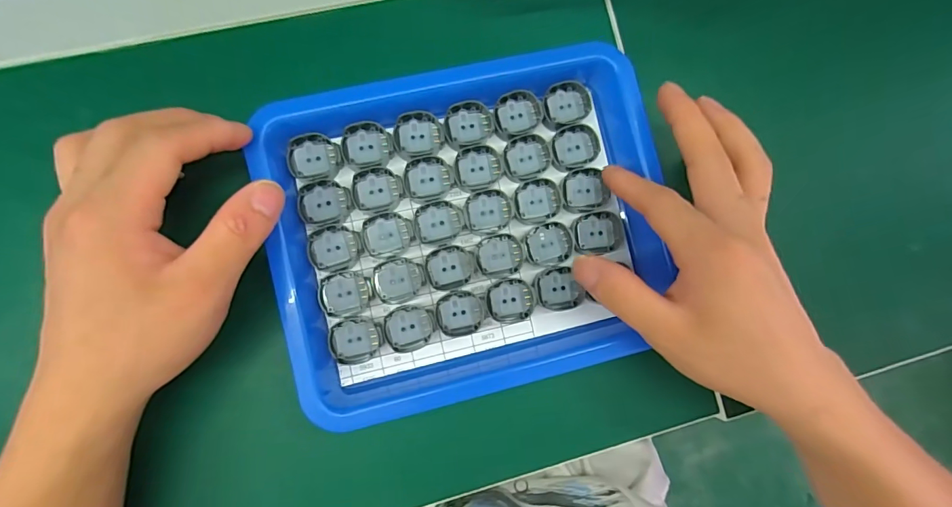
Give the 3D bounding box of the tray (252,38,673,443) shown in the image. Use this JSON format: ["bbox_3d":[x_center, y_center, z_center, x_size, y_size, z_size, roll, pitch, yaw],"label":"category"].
[{"bbox_3d":[-0.002,-0.015,0.252,0.208,0.025,0.181,-13,88,-8],"label":"tray"}]

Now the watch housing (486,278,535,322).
[{"bbox_3d":[0.020,0.027,0.255,0.026,0.004,0.024,-5,87,-7],"label":"watch housing"}]

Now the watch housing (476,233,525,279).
[{"bbox_3d":[0.014,0.001,0.255,0.026,0.004,0.024,-14,88,-8],"label":"watch housing"}]

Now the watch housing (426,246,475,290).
[{"bbox_3d":[-0.014,0.008,0.252,0.026,0.004,0.023,-17,89,-8],"label":"watch housing"}]

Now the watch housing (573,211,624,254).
[{"bbox_3d":[0.072,-0.012,0.262,0.030,0.004,0.024,-9,88,-8],"label":"watch housing"}]

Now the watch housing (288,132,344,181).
[{"bbox_3d":[-0.090,-0.054,0.250,0.027,0.009,0.027,0,86,-7],"label":"watch housing"}]

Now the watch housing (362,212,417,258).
[{"bbox_3d":[-0.049,-0.011,0.251,0.027,0.004,0.024,-12,88,-8],"label":"watch housing"}]

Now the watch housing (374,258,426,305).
[{"bbox_3d":[-0.043,0.015,0.253,0.027,0.009,0.024,-16,89,-8],"label":"watch housing"}]

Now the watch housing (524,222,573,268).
[{"bbox_3d":[0.042,-0.005,0.259,0.026,0.004,0.024,0,86,-7],"label":"watch housing"}]

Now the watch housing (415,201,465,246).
[{"bbox_3d":[-0.021,-0.018,0.255,0.027,0.004,0.023,-15,88,-8],"label":"watch housing"}]

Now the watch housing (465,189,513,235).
[{"bbox_3d":[0.007,-0.024,0.256,0.026,0.004,0.025,-5,87,-7],"label":"watch housing"}]

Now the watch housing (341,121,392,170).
[{"bbox_3d":[-0.061,-0.061,0.251,0.026,0.004,0.026,0,86,-7],"label":"watch housing"}]

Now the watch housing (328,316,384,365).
[{"bbox_3d":[-0.066,0.048,0.245,0.028,0.005,0.025,0,86,-7],"label":"watch housing"}]

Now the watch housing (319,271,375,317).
[{"bbox_3d":[-0.071,0.022,0.245,0.027,0.004,0.024,-8,87,-7],"label":"watch housing"}]

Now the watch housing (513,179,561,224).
[{"bbox_3d":[0.035,-0.031,0.262,0.027,0.004,0.024,-10,88,-8],"label":"watch housing"}]

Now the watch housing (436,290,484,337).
[{"bbox_3d":[-0.009,0.034,0.255,0.026,0.006,0.025,-3,87,-7],"label":"watch housing"}]

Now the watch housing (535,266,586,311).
[{"bbox_3d":[0.048,0.020,0.257,0.027,0.004,0.024,-6,87,-7],"label":"watch housing"}]

